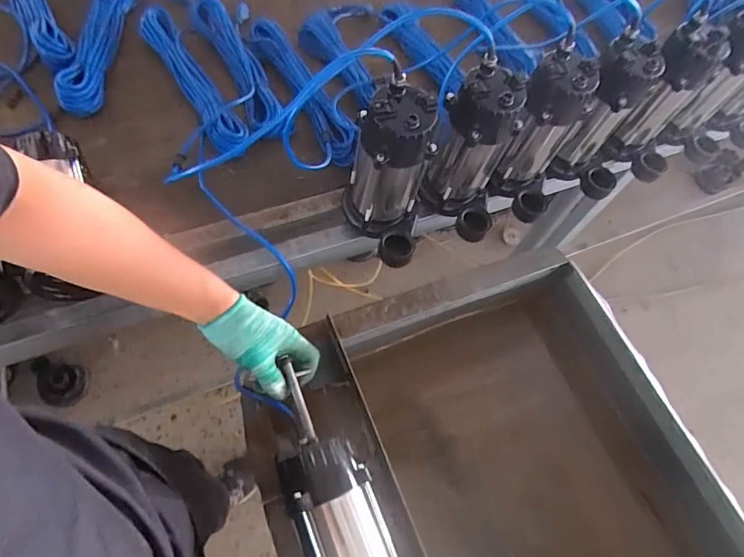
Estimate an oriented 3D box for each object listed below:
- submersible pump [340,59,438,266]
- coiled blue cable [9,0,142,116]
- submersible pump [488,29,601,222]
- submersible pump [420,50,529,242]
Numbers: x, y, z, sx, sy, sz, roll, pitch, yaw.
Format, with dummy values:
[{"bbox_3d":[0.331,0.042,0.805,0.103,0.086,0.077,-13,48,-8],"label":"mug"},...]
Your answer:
[{"bbox_3d":[0.027,-0.137,0.657,0.110,0.238,0.139,-10,64,-13],"label":"submersible pump"},{"bbox_3d":[-0.557,-0.535,0.846,0.238,0.084,0.499,-32,81,-13],"label":"coiled blue cable"},{"bbox_3d":[0.268,-0.218,0.716,0.114,0.226,0.125,26,62,6],"label":"submersible pump"},{"bbox_3d":[0.154,-0.184,0.697,0.127,0.229,0.127,17,61,1],"label":"submersible pump"}]

